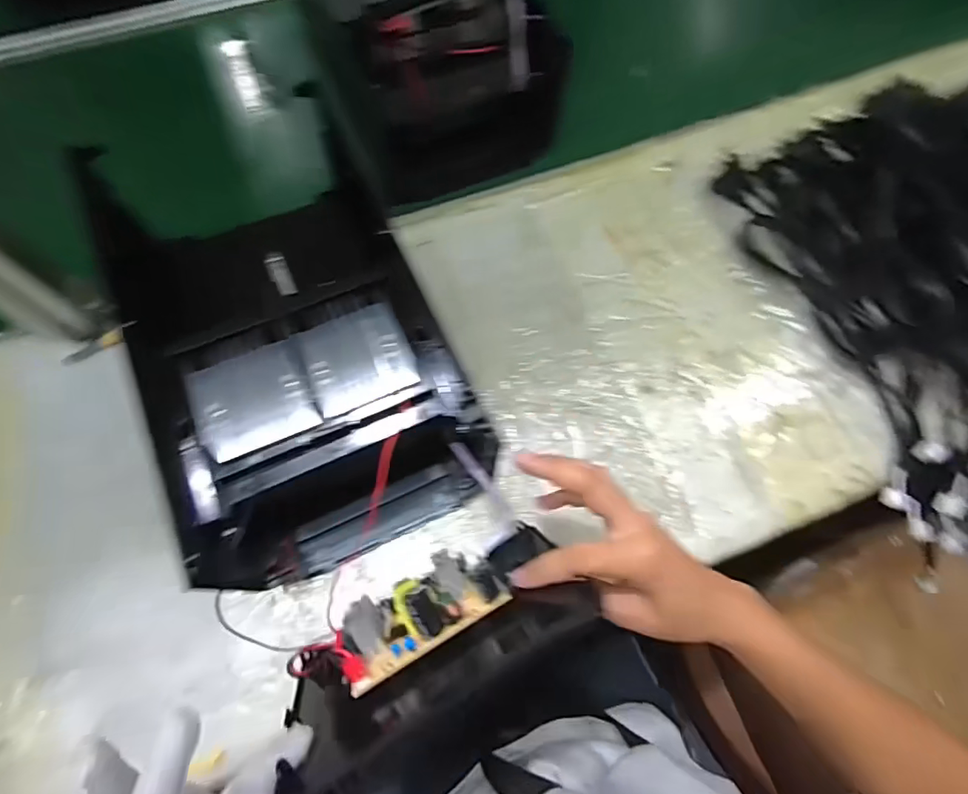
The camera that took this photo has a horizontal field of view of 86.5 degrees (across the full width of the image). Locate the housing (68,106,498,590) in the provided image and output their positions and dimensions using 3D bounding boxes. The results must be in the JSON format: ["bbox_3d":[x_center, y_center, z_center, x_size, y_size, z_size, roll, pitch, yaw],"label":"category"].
[{"bbox_3d":[-0.151,-0.049,0.412,0.193,0.129,0.334,-26,70,-11],"label":"housing"}]

